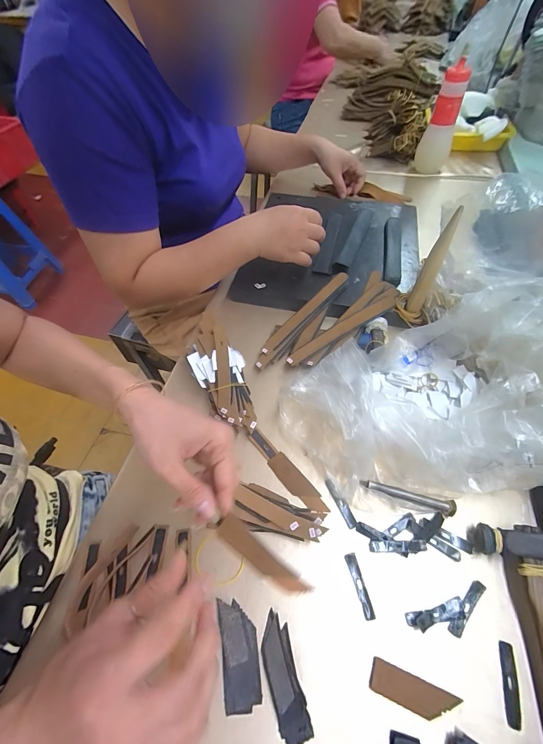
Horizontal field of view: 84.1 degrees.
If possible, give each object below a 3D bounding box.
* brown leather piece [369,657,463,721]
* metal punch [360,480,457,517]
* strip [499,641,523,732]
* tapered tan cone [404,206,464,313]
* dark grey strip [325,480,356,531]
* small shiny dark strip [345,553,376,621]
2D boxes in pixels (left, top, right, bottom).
[{"bbox_3d":[0.115,0.263,0.246,0.065,0.005,0.022,16,59,13],"label":"brown leather piece"},{"bbox_3d":[0.146,0.133,0.324,0.093,0.011,0.013,14,58,12],"label":"metal punch"},{"bbox_3d":[0.196,0.256,0.248,0.012,0.004,0.051,12,58,11],"label":"strip"},{"bbox_3d":[0.207,-0.133,0.391,0.022,0.145,0.021,28,62,19],"label":"tapered tan cone"},{"bbox_3d":[0.075,0.141,0.325,0.010,0.007,0.052,-22,58,-12],"label":"dark grey strip"},{"bbox_3d":[0.084,0.204,0.287,0.010,0.004,0.053,-12,57,-5],"label":"small shiny dark strip"}]

